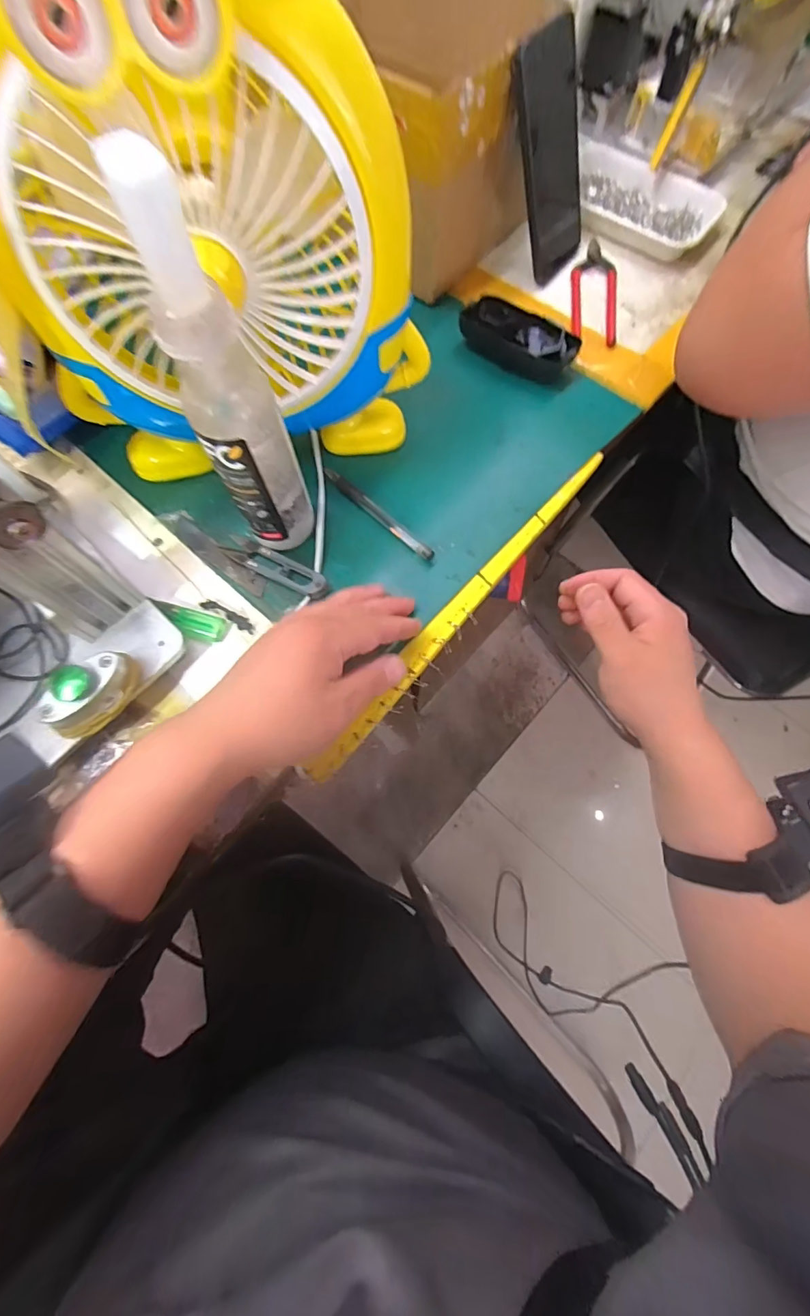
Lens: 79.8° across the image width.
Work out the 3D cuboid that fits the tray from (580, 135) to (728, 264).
[{"bbox_3d":[0.248,-0.494,0.525,0.170,0.023,0.119,31,73,11],"label":"tray"}]

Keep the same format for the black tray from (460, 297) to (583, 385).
[{"bbox_3d":[0.107,-0.299,0.455,0.107,0.026,0.048,38,75,13],"label":"black tray"}]

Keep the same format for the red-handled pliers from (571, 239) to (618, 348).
[{"bbox_3d":[0.193,-0.375,0.493,0.044,0.007,0.142,8,71,3],"label":"red-handled pliers"}]

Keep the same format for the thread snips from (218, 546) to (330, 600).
[{"bbox_3d":[-0.101,-0.072,0.379,0.096,0.013,0.021,28,73,10],"label":"thread snips"}]

